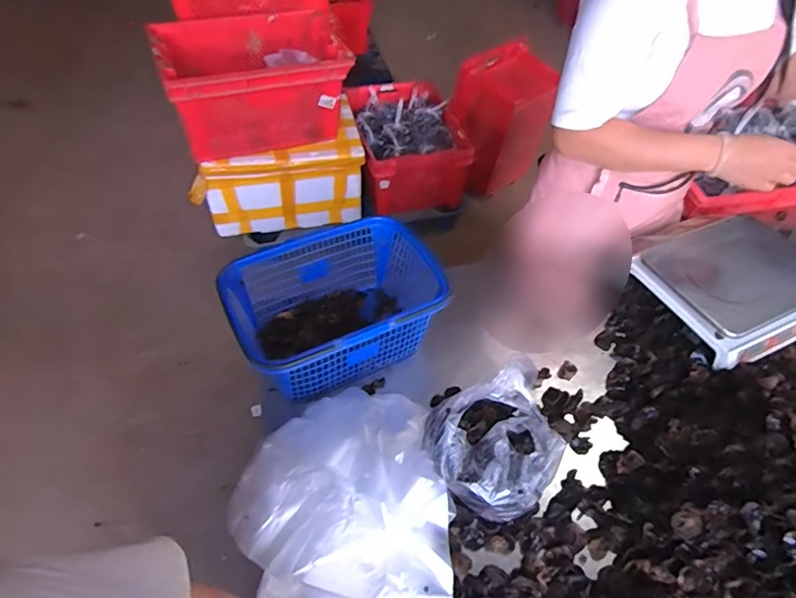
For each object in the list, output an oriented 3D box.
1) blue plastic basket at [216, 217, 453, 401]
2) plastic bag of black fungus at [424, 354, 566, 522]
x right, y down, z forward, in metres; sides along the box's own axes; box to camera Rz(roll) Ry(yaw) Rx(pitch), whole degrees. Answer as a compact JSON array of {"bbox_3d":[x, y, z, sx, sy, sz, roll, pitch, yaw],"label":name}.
[{"bbox_3d":[-0.097,0.018,0.855,0.351,0.172,0.233,-23,54,-21],"label":"blue plastic basket"},{"bbox_3d":[0.152,0.213,0.737,0.210,0.100,0.196,-14,51,-15],"label":"plastic bag of black fungus"}]

